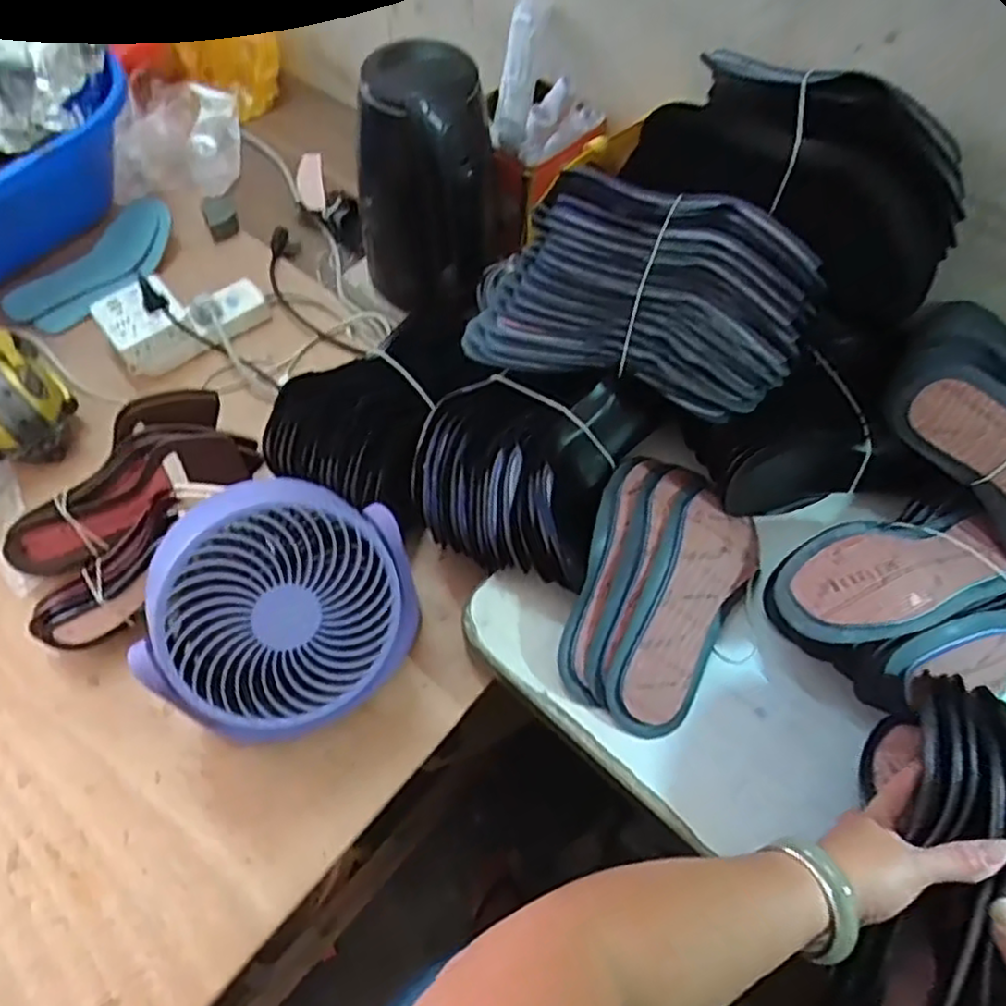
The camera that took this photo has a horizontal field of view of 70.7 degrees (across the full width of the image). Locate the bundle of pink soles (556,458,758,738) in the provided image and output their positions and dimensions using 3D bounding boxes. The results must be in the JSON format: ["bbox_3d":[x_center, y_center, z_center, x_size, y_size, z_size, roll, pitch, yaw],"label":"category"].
[{"bbox_3d":[0.135,0.072,0.632,0.147,0.053,0.235,27,65,11],"label":"bundle of pink soles"}]

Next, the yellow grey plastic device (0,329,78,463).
[{"bbox_3d":[-0.507,-0.102,0.740,0.097,0.104,0.116,34,67,14],"label":"yellow grey plastic device"}]

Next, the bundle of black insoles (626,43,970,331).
[{"bbox_3d":[0.231,-0.269,0.583,0.288,0.152,0.101,41,68,17],"label":"bundle of black insoles"}]

